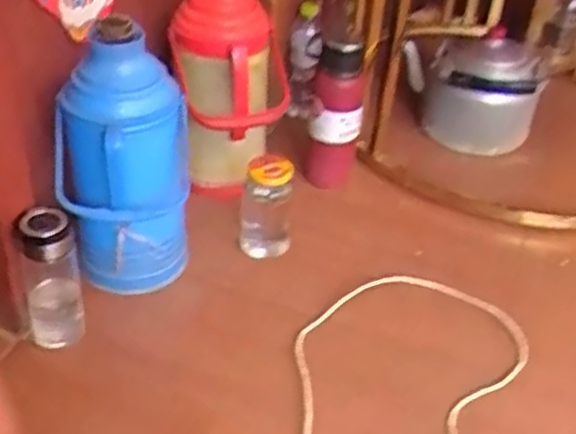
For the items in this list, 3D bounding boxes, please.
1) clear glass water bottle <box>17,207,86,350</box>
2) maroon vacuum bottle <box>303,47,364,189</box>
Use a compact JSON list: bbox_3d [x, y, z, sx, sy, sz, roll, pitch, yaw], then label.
[{"bbox_3d":[-0.300,0.082,0.942,0.060,0.185,0.073,0,38,-7],"label":"clear glass water bottle"},{"bbox_3d":[0.079,-0.161,1.242,0.086,0.289,0.087,8,37,3],"label":"maroon vacuum bottle"}]

